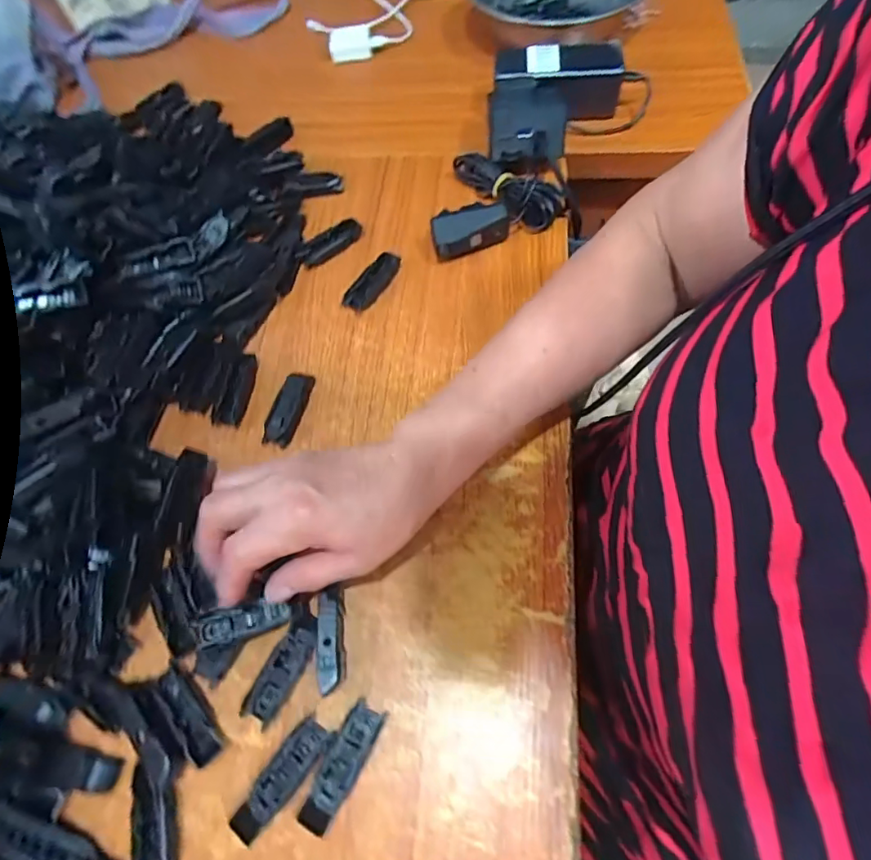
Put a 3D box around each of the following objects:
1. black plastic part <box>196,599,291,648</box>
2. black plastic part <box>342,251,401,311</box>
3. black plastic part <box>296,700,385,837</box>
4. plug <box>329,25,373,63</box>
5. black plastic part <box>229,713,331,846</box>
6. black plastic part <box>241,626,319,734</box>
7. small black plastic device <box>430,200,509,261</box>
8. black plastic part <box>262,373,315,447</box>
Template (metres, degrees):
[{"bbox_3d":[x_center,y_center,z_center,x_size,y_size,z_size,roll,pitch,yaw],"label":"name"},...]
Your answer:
[{"bbox_3d":[-0.123,0.122,0.329,0.058,0.006,0.021,-12,63,-7],"label":"black plastic part"},{"bbox_3d":[-0.055,-0.135,0.464,0.022,0.013,0.064,31,69,17],"label":"black plastic part"},{"bbox_3d":[-0.055,0.197,0.302,0.021,0.011,0.066,23,67,14],"label":"black plastic part"},{"bbox_3d":[-0.103,-0.469,0.626,0.051,0.035,0.017,-18,64,-6],"label":"plug"},{"bbox_3d":[-0.088,0.203,0.300,0.022,0.010,0.065,32,69,17],"label":"black plastic part"},{"bbox_3d":[-0.097,0.154,0.326,0.022,0.007,0.058,24,67,14],"label":"black plastic part"},{"bbox_3d":[0.030,-0.179,0.466,0.070,0.034,0.030,-22,64,-8],"label":"small black plastic device"},{"bbox_3d":[-0.117,-0.019,0.410,0.022,0.011,0.063,15,65,10],"label":"black plastic part"}]

